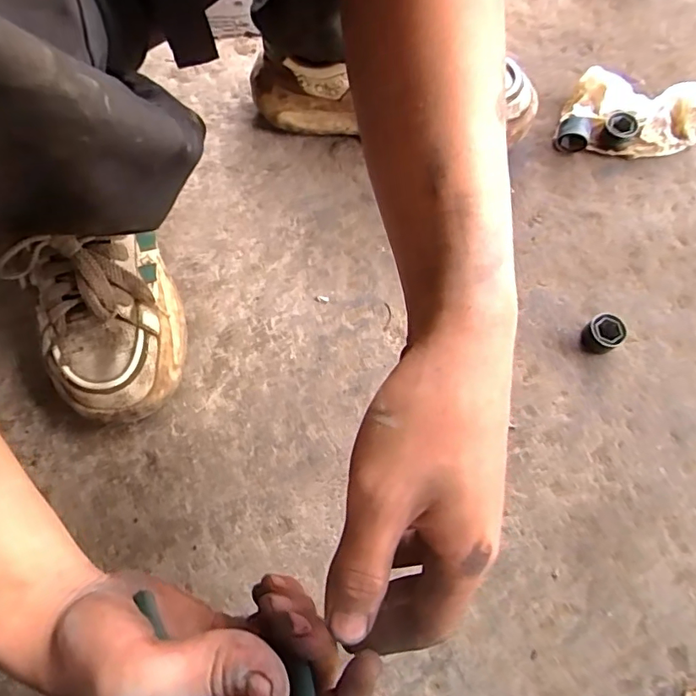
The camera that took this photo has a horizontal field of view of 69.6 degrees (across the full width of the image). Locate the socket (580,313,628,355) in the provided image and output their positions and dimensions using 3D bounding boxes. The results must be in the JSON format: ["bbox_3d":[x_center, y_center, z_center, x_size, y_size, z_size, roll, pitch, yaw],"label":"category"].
[{"bbox_3d":[0.212,-0.011,0.418,0.028,0.025,0.031,41,76,14],"label":"socket"}]

